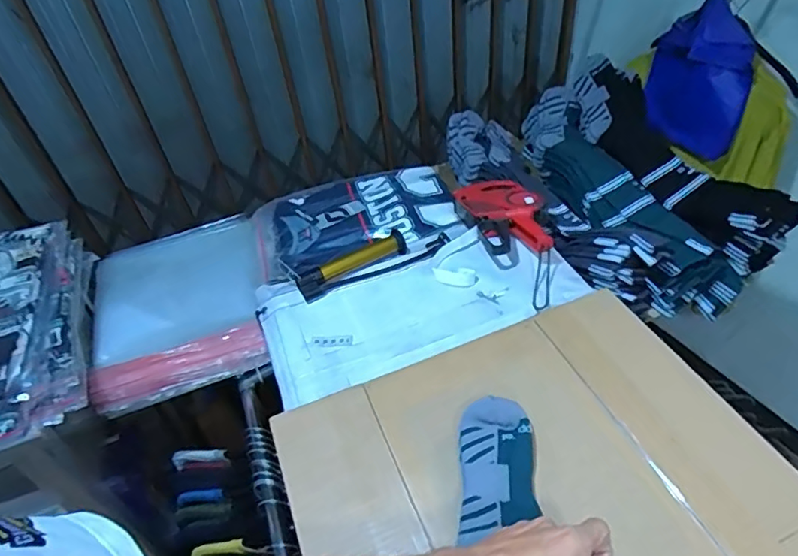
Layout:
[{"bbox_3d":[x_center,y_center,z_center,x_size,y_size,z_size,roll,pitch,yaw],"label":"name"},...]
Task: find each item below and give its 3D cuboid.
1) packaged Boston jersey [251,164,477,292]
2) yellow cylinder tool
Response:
[{"bbox_3d":[-0.082,-0.097,1.003,0.376,0.058,0.350,-17,38,-6],"label":"packaged Boston jersey"},{"bbox_3d":[-0.042,-0.029,0.869,0.250,0.033,0.065,-21,45,-15],"label":"yellow cylinder tool"}]

